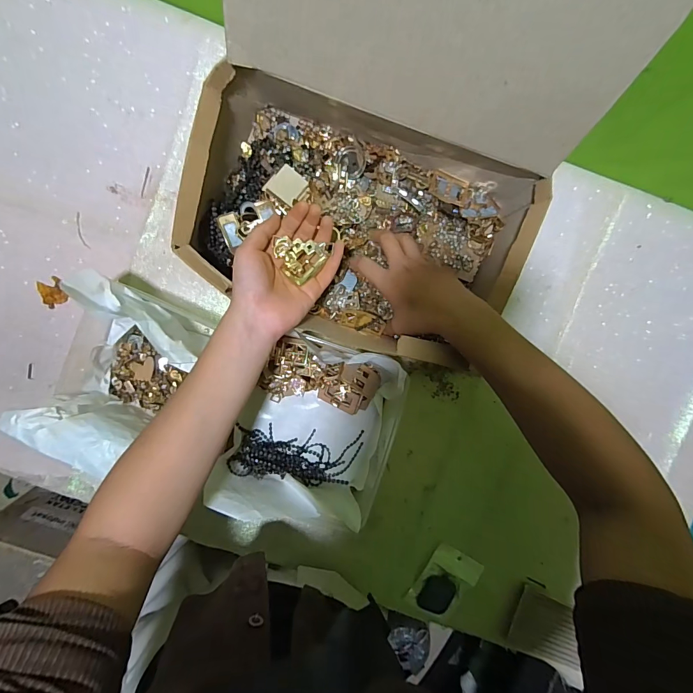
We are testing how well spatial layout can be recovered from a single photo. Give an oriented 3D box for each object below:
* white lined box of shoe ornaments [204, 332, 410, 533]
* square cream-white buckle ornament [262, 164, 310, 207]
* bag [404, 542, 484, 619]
[{"bbox_3d":[-0.038,0.093,0.446,0.186,0.078,0.210,21,95,-2],"label":"white lined box of shoe ornaments"},{"bbox_3d":[-0.063,-0.171,0.406,0.037,0.011,0.037,39,92,-4],"label":"square cream-white buckle ornament"},{"bbox_3d":[0.129,0.311,0.499,0.067,0.008,0.092,32,94,-3],"label":"bag"}]

